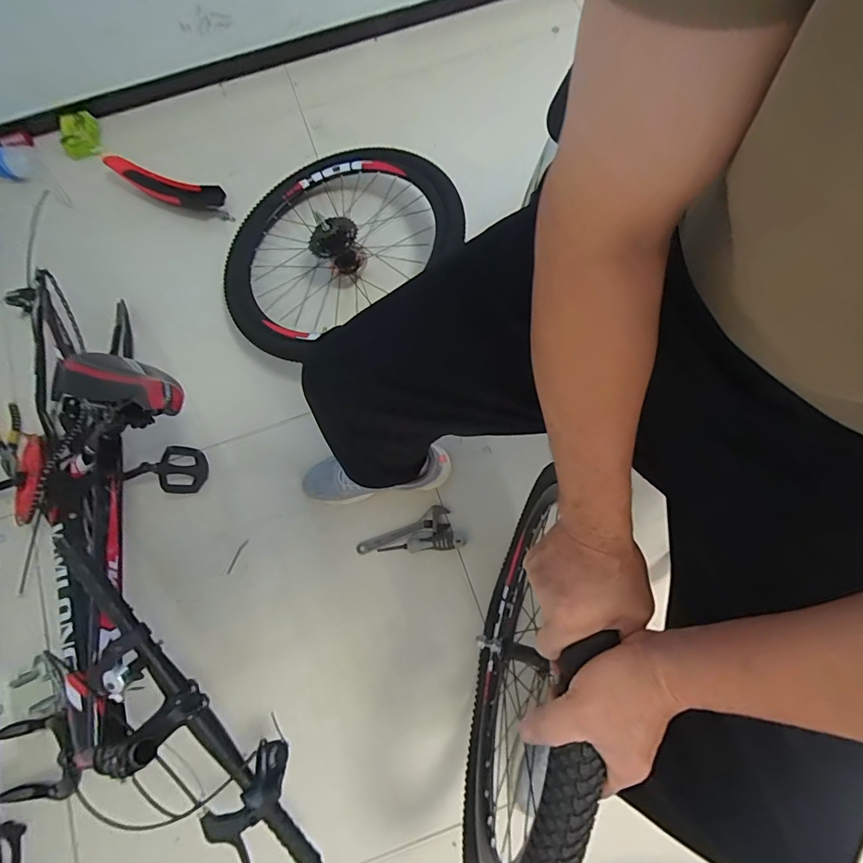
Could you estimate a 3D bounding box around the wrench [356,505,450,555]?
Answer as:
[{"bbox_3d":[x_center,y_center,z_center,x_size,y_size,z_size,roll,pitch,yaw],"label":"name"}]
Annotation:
[{"bbox_3d":[-0.055,0.196,0.875,0.190,0.011,0.046,-20,76,-3],"label":"wrench"}]

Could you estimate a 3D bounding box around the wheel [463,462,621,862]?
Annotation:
[{"bbox_3d":[0.114,0.283,0.580,0.069,0.478,0.482,8,71,6],"label":"wheel"}]

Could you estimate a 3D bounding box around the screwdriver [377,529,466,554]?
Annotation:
[{"bbox_3d":[-0.019,0.211,0.858,0.160,0.028,0.040,-6,75,0],"label":"screwdriver"}]

